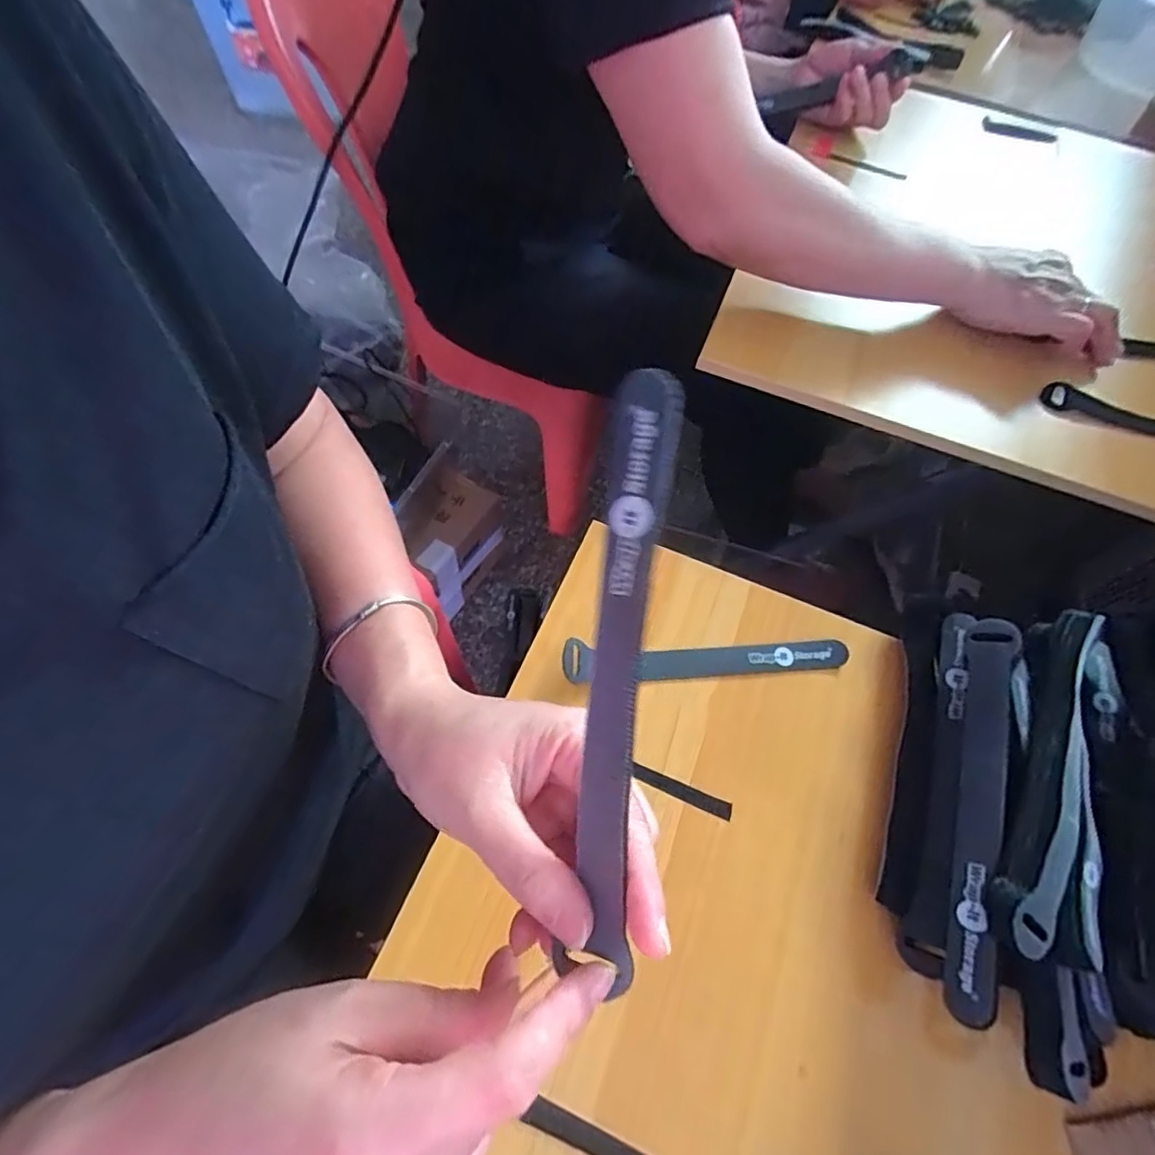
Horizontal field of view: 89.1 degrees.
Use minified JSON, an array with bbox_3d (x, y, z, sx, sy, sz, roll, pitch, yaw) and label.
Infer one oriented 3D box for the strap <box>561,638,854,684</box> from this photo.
[{"bbox_3d":[0.086,0.053,0.377,0.181,0.004,0.025,1,72,-7],"label":"strap"}]

